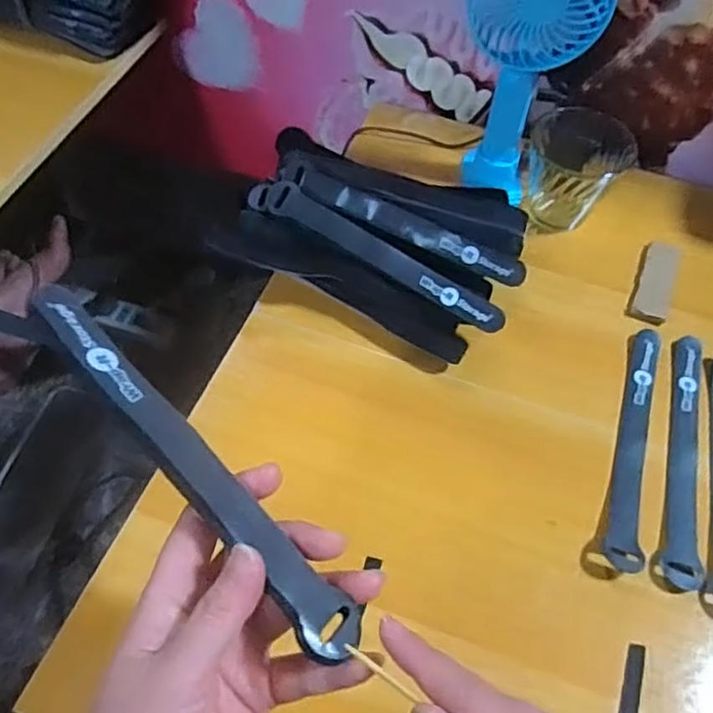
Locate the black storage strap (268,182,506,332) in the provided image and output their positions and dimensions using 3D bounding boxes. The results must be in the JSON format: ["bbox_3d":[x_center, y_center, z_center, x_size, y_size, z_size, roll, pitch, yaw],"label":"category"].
[{"bbox_3d":[0.019,-0.074,0.487,0.199,0.009,0.026,32,72,11],"label":"black storage strap"}]

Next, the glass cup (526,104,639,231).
[{"bbox_3d":[0.196,-0.170,0.579,0.075,0.072,0.076,1,57,-2],"label":"glass cup"}]

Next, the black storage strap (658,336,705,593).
[{"bbox_3d":[0.232,0.065,0.457,0.024,0.011,0.202,18,58,9],"label":"black storage strap"}]

